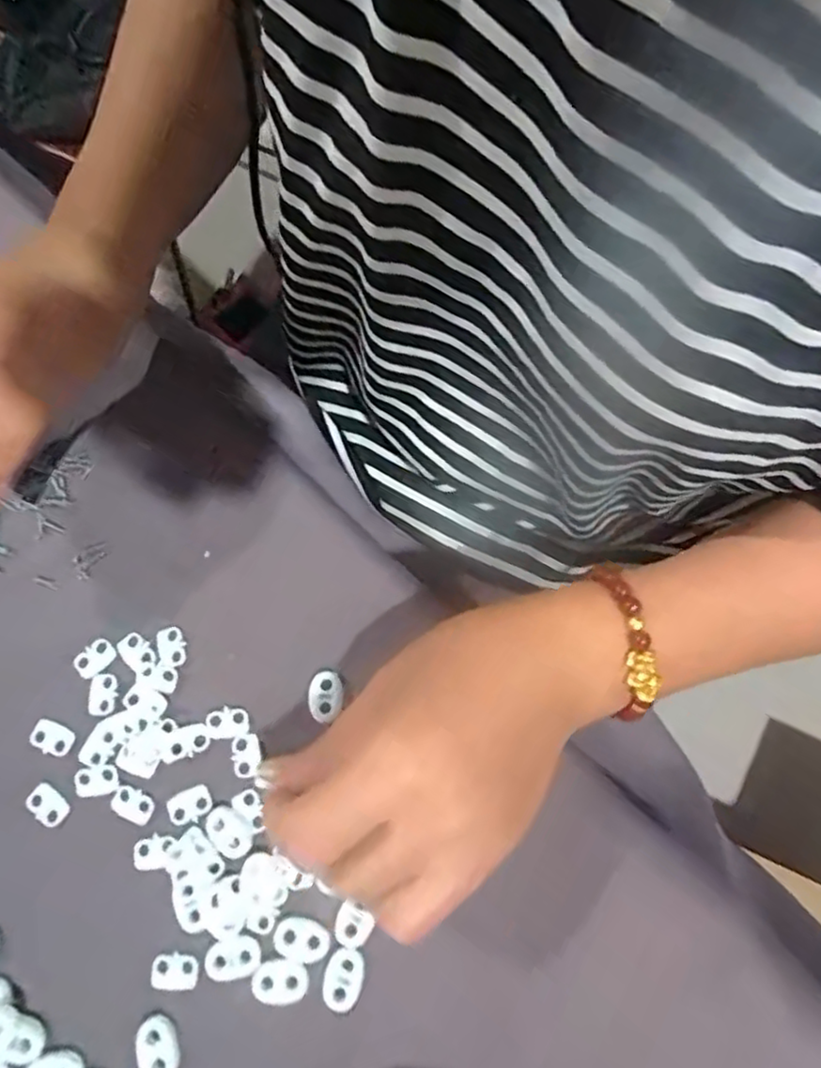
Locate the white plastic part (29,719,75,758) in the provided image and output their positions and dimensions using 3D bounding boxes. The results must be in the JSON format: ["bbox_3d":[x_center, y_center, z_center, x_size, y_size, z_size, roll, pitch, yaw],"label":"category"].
[{"bbox_3d":[-0.161,0.091,0.292,0.019,0.004,0.013,24,74,7],"label":"white plastic part"}]

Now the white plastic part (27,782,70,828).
[{"bbox_3d":[-0.159,0.118,0.285,0.019,0.004,0.013,37,76,10],"label":"white plastic part"}]

